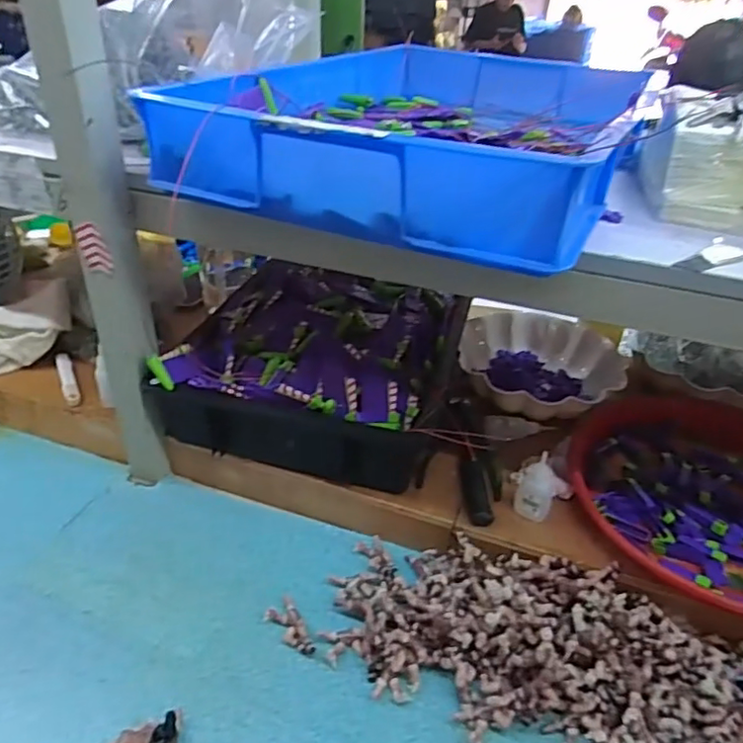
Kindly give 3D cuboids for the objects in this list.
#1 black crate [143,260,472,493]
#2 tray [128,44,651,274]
[{"bbox_3d":[-0.055,-0.010,0.751,0.302,0.126,0.286,11,33,11],"label":"black crate"},{"bbox_3d":[0.081,-0.249,0.619,0.350,0.077,0.512,19,36,22],"label":"tray"}]

